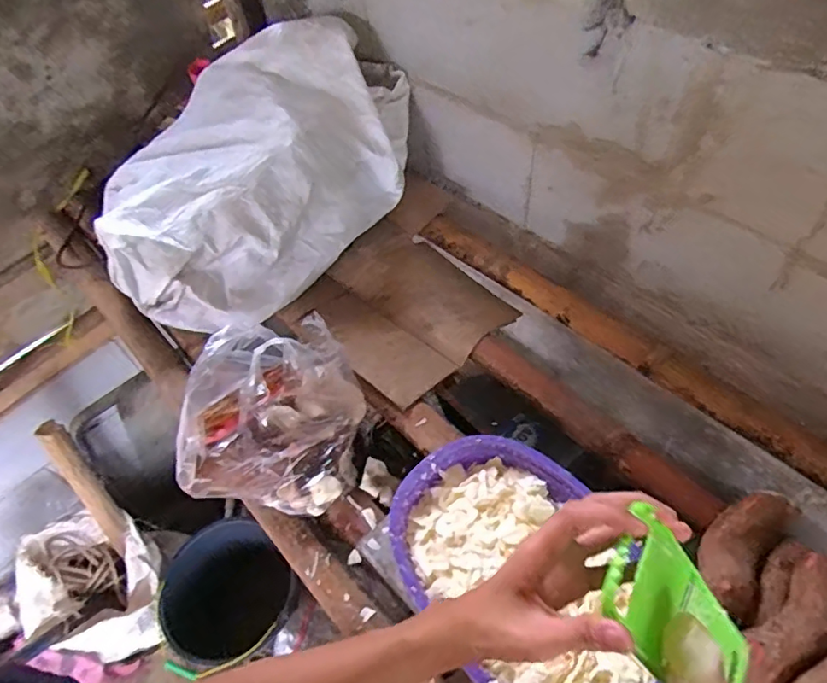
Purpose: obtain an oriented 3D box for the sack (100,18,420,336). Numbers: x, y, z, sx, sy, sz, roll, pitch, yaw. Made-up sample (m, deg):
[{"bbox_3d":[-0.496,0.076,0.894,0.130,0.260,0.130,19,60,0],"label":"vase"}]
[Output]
[{"bbox_3d":[-0.262,-0.305,0.933,0.397,0.189,0.591,22,59,18],"label":"sack"}]

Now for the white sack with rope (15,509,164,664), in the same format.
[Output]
[{"bbox_3d":[-0.728,0.552,1.245,0.250,0.198,0.274,-1,55,2],"label":"white sack with rope"}]

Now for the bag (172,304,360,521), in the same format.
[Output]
[{"bbox_3d":[-0.169,0.066,0.678,0.186,0.152,0.240,1,55,4],"label":"bag"}]

